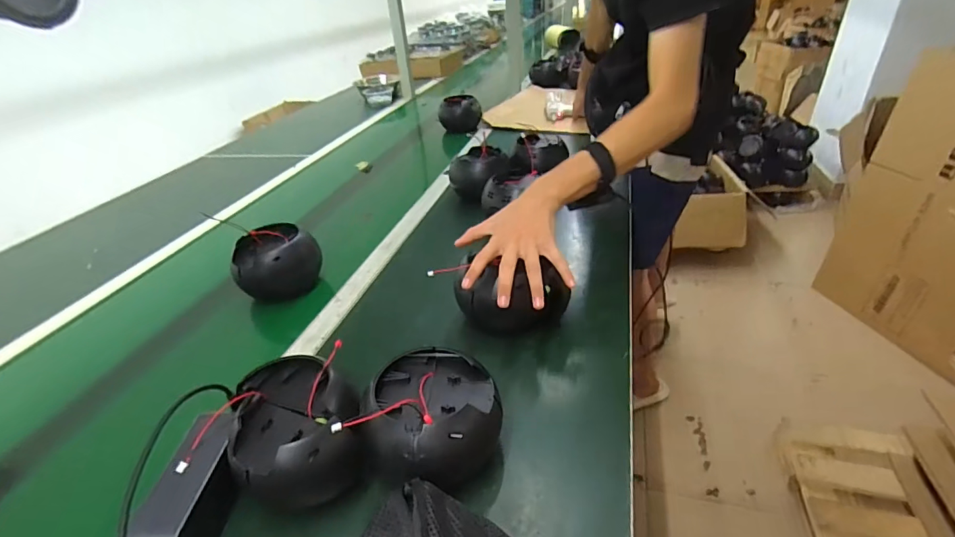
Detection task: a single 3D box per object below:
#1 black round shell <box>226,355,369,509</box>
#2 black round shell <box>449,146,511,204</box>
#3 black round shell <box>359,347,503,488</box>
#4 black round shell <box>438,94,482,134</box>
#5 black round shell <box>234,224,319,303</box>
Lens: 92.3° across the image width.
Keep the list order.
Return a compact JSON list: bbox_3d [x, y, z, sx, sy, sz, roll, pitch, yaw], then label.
[{"bbox_3d":[-0.171,0.164,0.446,0.117,0.089,0.143,-17,34,-16],"label":"black round shell"},{"bbox_3d":[0.004,-0.203,0.980,0.098,0.092,0.092,18,40,32],"label":"black round shell"},{"bbox_3d":[-0.043,0.149,0.438,0.126,0.088,0.122,-24,37,-26],"label":"black round shell"},{"bbox_3d":[-0.054,-0.477,1.412,0.124,0.093,0.110,-8,33,-4],"label":"black round shell"},{"bbox_3d":[-0.322,-0.008,0.744,0.130,0.102,0.100,-20,35,-20],"label":"black round shell"}]

